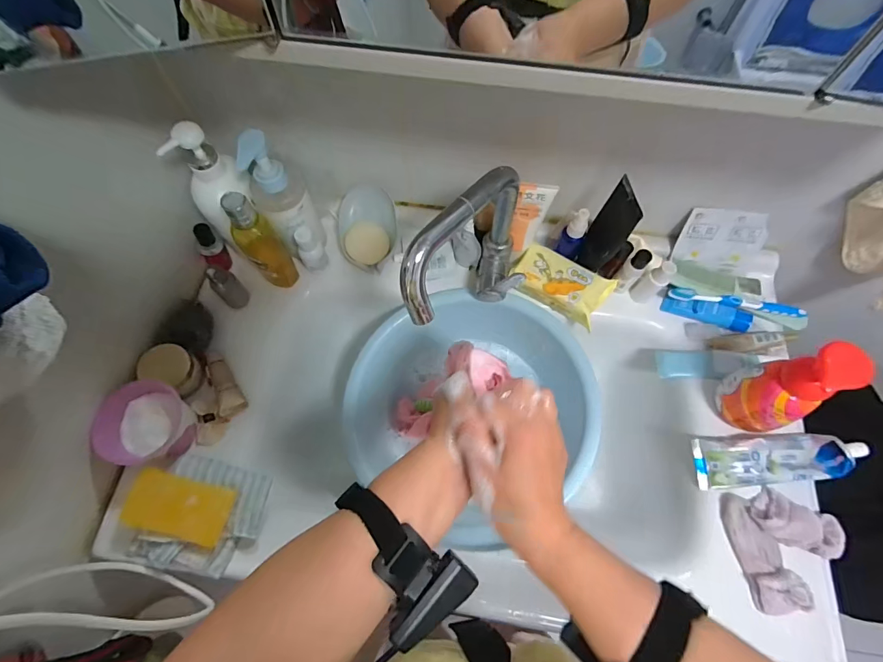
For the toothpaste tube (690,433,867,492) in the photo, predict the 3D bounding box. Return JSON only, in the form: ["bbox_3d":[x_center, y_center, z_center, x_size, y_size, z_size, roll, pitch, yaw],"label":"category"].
[{"bbox_3d":[0.395,0.149,0.490,0.171,0.044,0.059,-6,67,-3],"label":"toothpaste tube"}]

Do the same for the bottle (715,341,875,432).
[{"bbox_3d":[0.371,0.063,0.449,0.054,0.147,0.069,-16,68,-7],"label":"bottle"}]

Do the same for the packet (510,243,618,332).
[{"bbox_3d":[0.163,-0.067,0.565,0.125,0.033,0.073,30,70,12],"label":"packet"}]

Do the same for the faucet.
[{"bbox_3d":[0.027,-0.070,0.456,0.184,0.186,0.059,-41,73,-16],"label":"faucet"}]

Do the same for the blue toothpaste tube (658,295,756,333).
[{"bbox_3d":[0.360,-0.023,0.564,0.106,0.027,0.025,17,68,7],"label":"blue toothpaste tube"}]

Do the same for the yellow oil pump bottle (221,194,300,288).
[{"bbox_3d":[-0.226,-0.108,0.522,0.036,0.151,0.049,41,73,15],"label":"yellow oil pump bottle"}]

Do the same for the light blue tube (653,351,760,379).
[{"bbox_3d":[0.349,0.042,0.545,0.113,0.018,0.043,-4,65,21],"label":"light blue tube"}]

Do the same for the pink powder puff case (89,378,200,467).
[{"bbox_3d":[-0.332,0.108,0.469,0.082,0.065,0.088,33,71,13],"label":"pink powder puff case"}]

